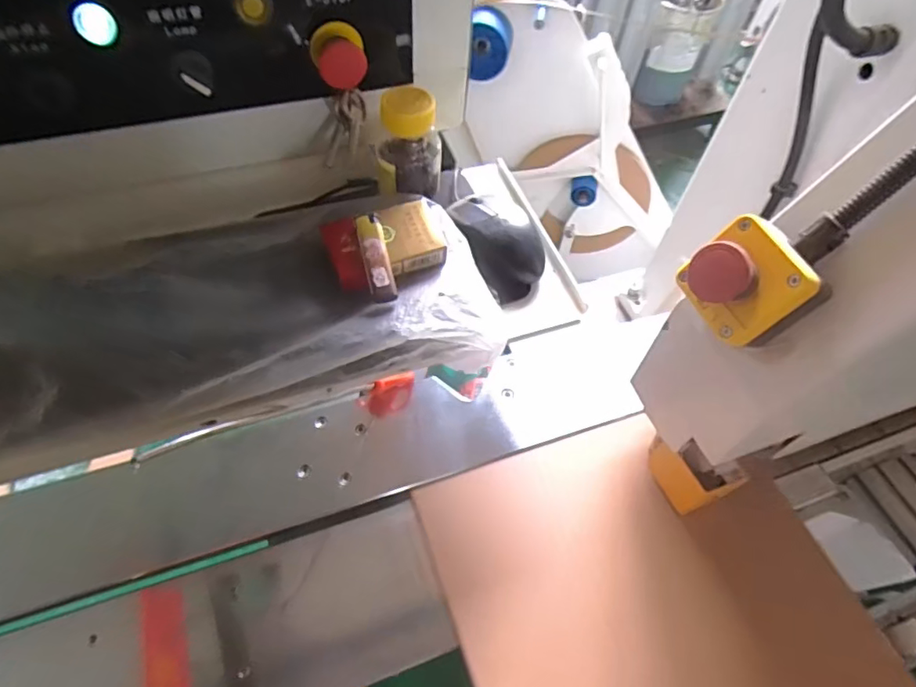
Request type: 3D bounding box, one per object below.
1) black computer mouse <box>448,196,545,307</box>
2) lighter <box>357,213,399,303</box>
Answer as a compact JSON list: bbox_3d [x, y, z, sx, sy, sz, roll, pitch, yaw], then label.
[{"bbox_3d":[0.037,-0.093,0.511,0.068,0.039,0.112,-16,58,-16],"label":"black computer mouse"},{"bbox_3d":[-0.064,-0.068,0.441,0.021,0.017,0.077,-10,57,-12],"label":"lighter"}]

